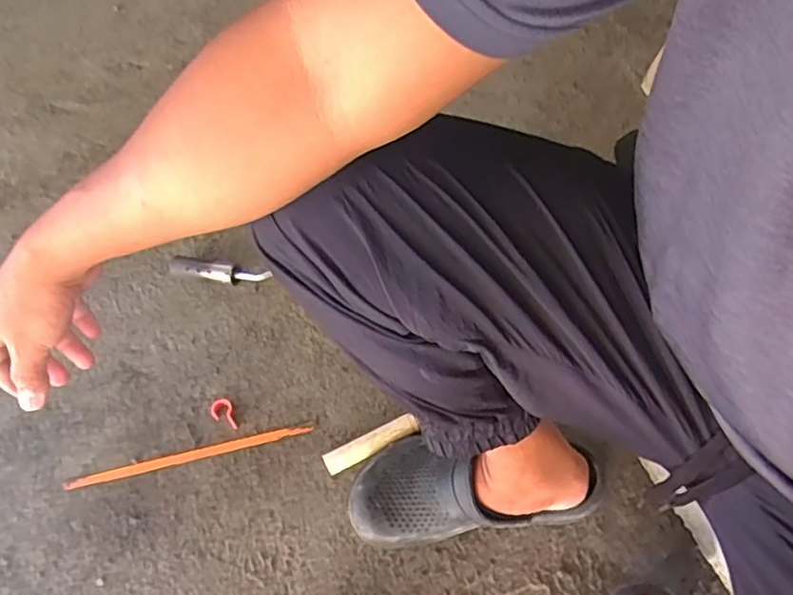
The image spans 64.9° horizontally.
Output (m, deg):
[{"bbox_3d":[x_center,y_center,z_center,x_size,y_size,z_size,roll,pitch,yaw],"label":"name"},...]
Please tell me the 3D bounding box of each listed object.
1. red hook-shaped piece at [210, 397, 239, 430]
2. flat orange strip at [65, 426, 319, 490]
[{"bbox_3d":[-0.220,0.149,0.791,0.028,0.012,0.044,-20,61,-11],"label":"red hook-shaped piece"},{"bbox_3d":[-0.254,0.196,0.772,0.295,0.006,0.016,-12,60,-7],"label":"flat orange strip"}]

